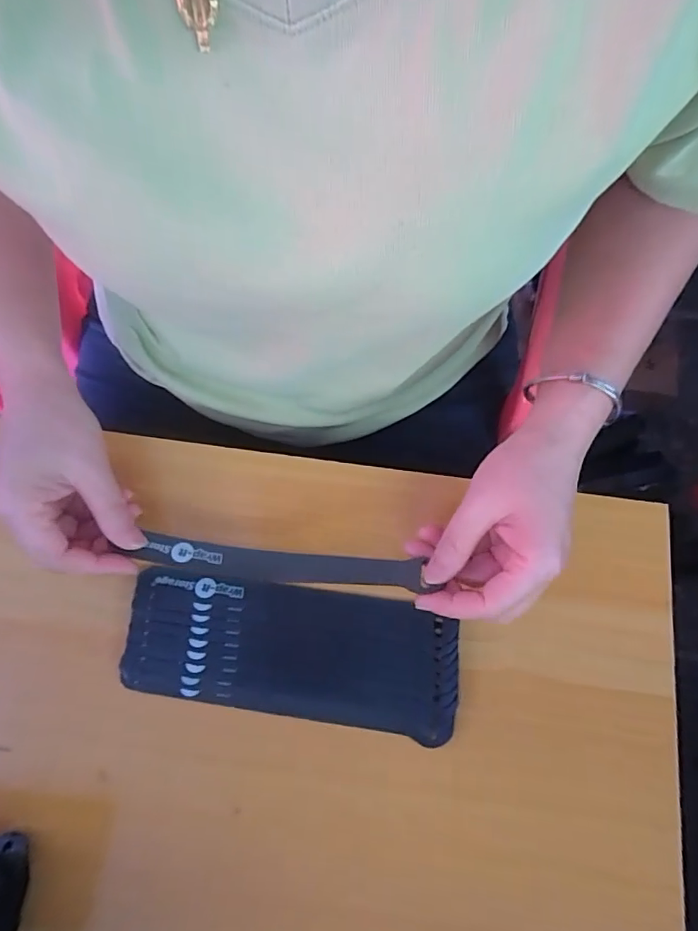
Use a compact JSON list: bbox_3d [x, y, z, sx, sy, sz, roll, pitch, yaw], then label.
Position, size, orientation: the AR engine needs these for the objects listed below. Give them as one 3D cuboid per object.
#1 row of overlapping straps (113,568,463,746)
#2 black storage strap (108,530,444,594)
[{"bbox_3d":[-0.035,0.113,0.323,0.198,0.013,0.076,10,74,1],"label":"row of overlapping straps"},{"bbox_3d":[-0.042,0.061,0.322,0.175,0.013,0.020,6,78,-4],"label":"black storage strap"}]

